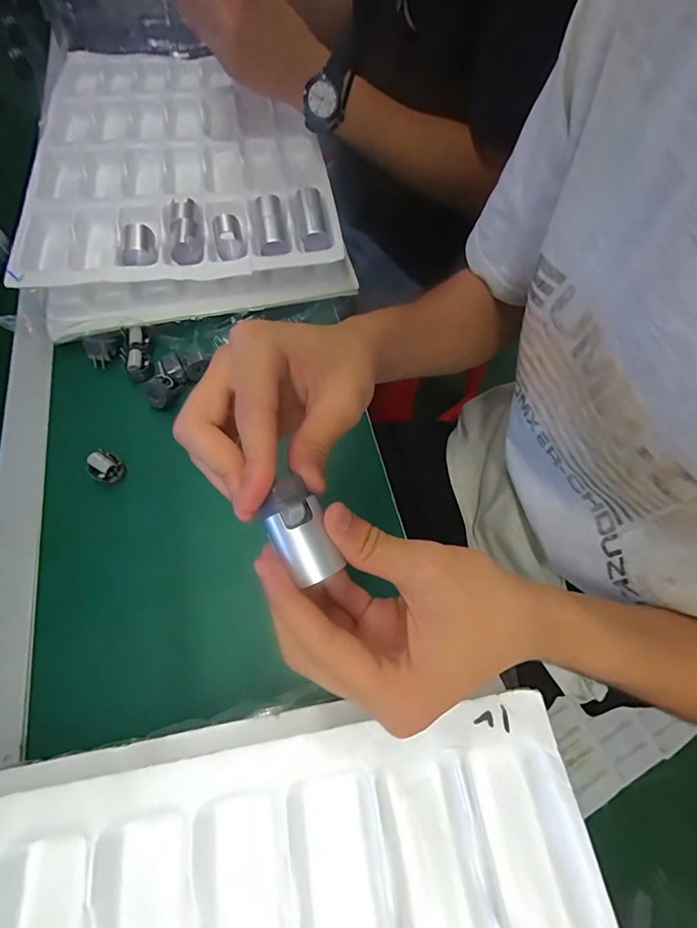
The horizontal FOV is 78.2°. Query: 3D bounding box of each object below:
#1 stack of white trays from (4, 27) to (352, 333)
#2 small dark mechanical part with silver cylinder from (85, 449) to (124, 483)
[{"bbox_3d":[-0.203,-0.370,0.526,0.322,0.052,0.498,-11,66,-8],"label":"stack of white trays"},{"bbox_3d":[-0.213,0.002,0.376,0.021,0.020,0.025,41,69,17],"label":"small dark mechanical part with silver cylinder"}]

